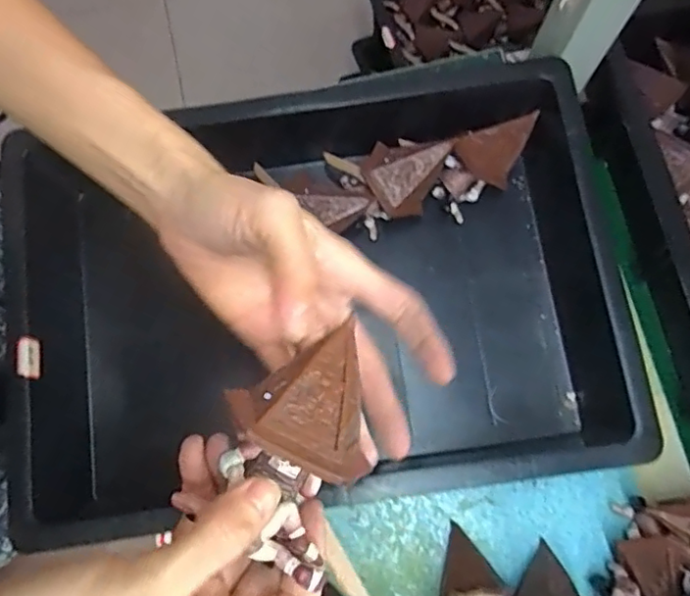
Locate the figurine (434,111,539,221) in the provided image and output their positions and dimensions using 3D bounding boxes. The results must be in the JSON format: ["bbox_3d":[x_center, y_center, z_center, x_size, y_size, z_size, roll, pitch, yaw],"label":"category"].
[{"bbox_3d":[0.124,-0.120,0.523,0.095,0.047,0.055,-38,80,-7],"label":"figurine"}]

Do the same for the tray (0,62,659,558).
[{"bbox_3d":[-0.030,0.016,0.511,0.494,0.138,0.327,-8,78,-1],"label":"tray"}]

